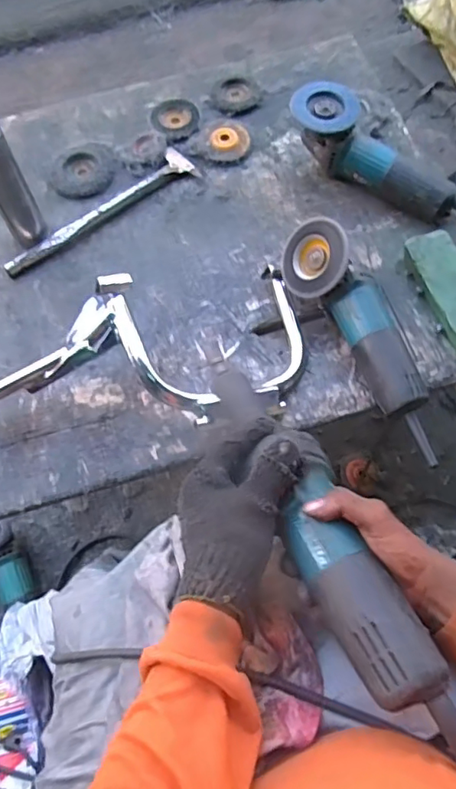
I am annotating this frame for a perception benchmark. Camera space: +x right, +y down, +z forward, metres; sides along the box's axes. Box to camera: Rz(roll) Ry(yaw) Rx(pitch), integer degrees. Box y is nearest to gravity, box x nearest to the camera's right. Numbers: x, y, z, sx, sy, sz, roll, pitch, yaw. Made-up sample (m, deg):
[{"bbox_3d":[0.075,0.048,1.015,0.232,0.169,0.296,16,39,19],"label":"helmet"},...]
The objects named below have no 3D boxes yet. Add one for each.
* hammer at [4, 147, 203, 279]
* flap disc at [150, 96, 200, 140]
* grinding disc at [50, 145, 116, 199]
[{"bbox_3d":[-0.194,-0.283,0.815,0.322,0.033,0.065,-33,72,-10],"label":"hammer"},{"bbox_3d":[-0.085,-0.449,0.877,0.073,0.008,0.087,-10,69,-2],"label":"flap disc"},{"bbox_3d":[-0.223,-0.346,0.841,0.092,0.012,0.098,-1,69,2],"label":"grinding disc"}]

